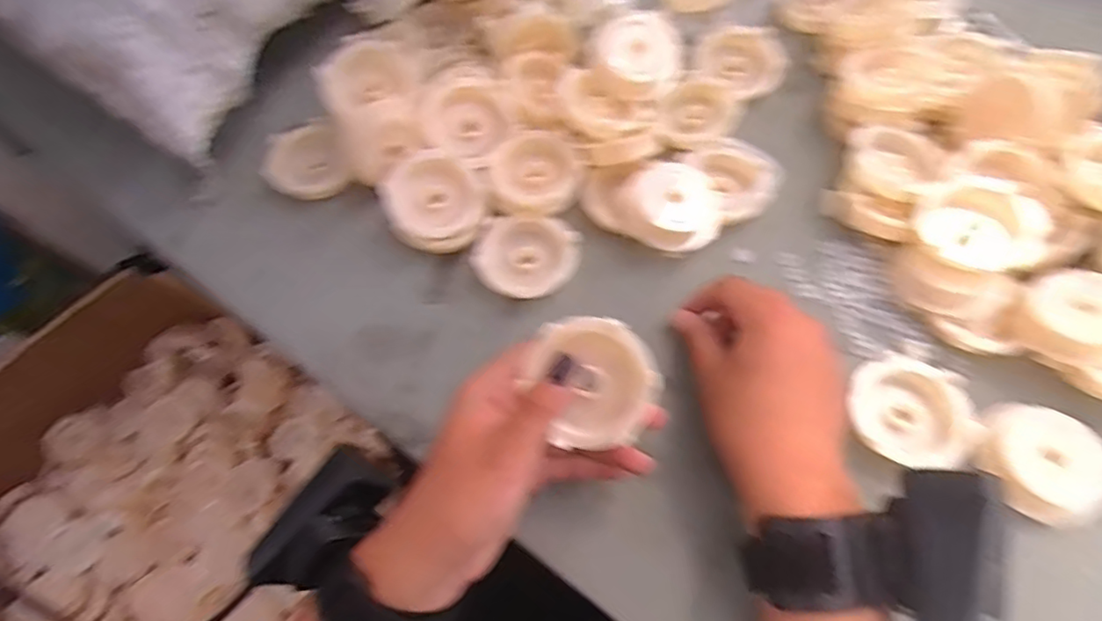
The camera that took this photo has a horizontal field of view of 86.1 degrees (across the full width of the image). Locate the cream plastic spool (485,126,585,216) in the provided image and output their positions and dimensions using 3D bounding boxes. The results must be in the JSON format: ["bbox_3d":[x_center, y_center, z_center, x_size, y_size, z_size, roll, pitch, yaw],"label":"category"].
[{"bbox_3d":[-0.011,-0.089,0.383,0.056,0.014,0.058,-1,65,2],"label":"cream plastic spool"}]

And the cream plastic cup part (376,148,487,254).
[{"bbox_3d":[-0.073,-0.069,0.375,0.061,0.020,0.061,1,79,-7],"label":"cream plastic cup part"}]

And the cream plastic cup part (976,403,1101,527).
[{"bbox_3d":[0.245,0.076,0.296,0.049,0.024,0.058,-12,65,-3],"label":"cream plastic cup part"}]

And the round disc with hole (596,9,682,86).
[{"bbox_3d":[0.063,-0.179,0.401,0.058,0.010,0.058,1,87,-18],"label":"round disc with hole"}]

